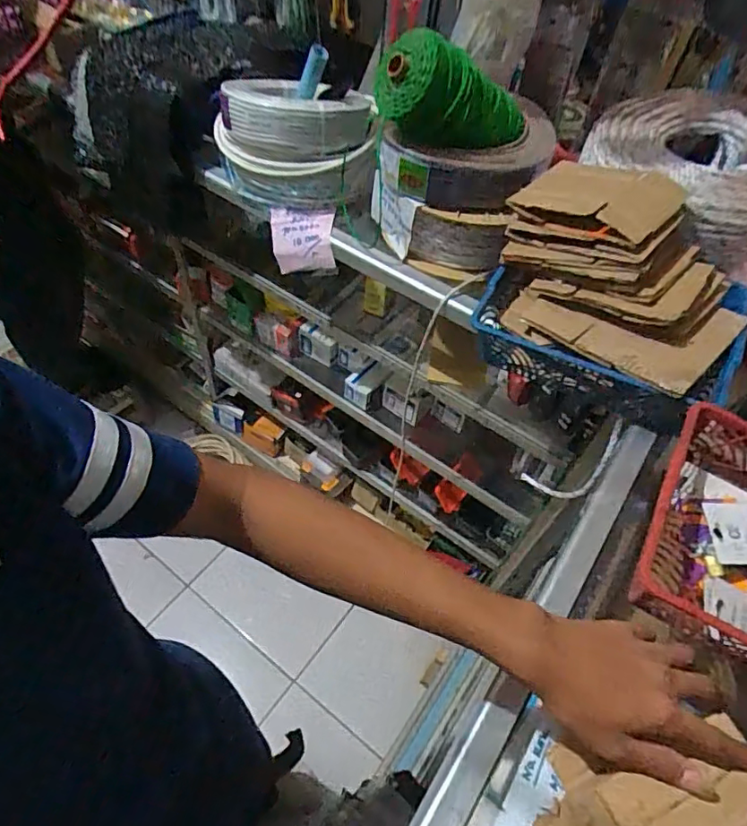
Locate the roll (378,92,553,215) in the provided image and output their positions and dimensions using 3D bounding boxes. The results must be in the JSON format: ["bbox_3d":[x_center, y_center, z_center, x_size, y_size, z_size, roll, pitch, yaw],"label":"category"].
[{"bbox_3d":[0.159,-0.372,0.782,0.193,0.071,0.247,37,58,21],"label":"roll"}]

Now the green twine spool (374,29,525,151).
[{"bbox_3d":[0.091,-0.408,0.693,0.172,0.110,0.095,-3,53,-8],"label":"green twine spool"}]

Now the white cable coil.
[{"bbox_3d":[-0.128,-0.453,0.895,0.243,0.149,0.203,28,56,16],"label":"white cable coil"}]

